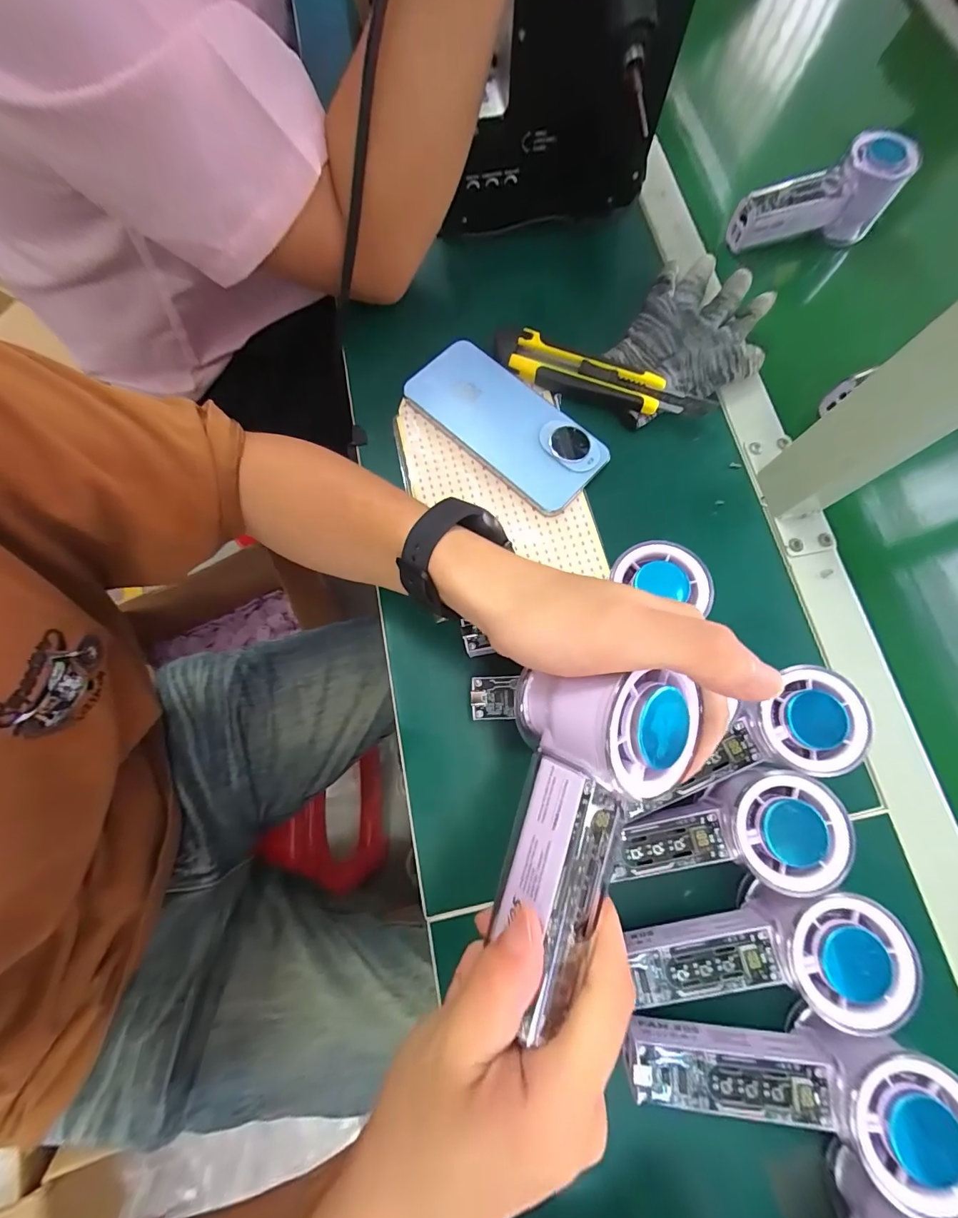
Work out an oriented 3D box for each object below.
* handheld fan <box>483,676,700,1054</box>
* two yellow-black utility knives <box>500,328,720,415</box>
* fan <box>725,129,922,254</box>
[{"bbox_3d":[0.045,0.090,0.168,0.064,0.047,0.125,7,76,1],"label":"handheld fan"},{"bbox_3d":[0.095,-0.183,0.353,0.174,0.015,0.032,22,75,3],"label":"two yellow-black utility knives"},{"bbox_3d":[0.302,-0.367,0.403,0.142,0.060,0.046,-19,77,-7],"label":"fan"}]

